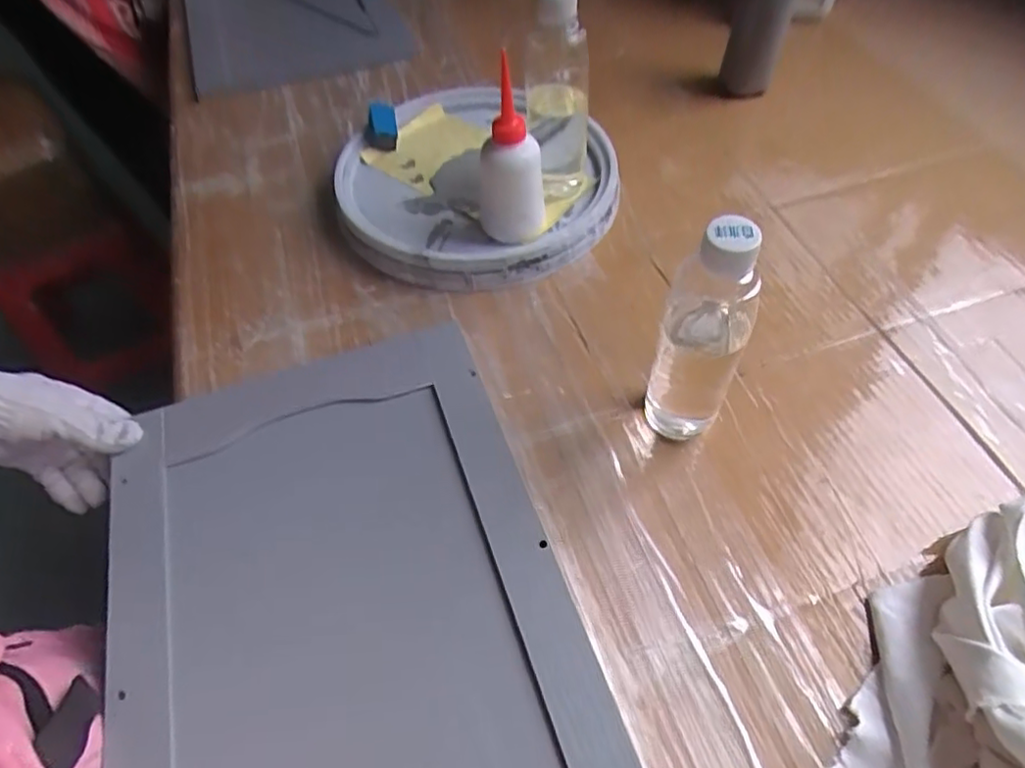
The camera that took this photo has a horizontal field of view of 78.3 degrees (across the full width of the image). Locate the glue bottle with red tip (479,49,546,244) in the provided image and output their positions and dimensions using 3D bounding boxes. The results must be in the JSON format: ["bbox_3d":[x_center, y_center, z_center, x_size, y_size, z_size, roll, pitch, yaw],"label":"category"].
[{"bbox_3d":[-0.003,-0.192,0.547,0.057,0.189,0.053,-4,53,0],"label":"glue bottle with red tip"}]

